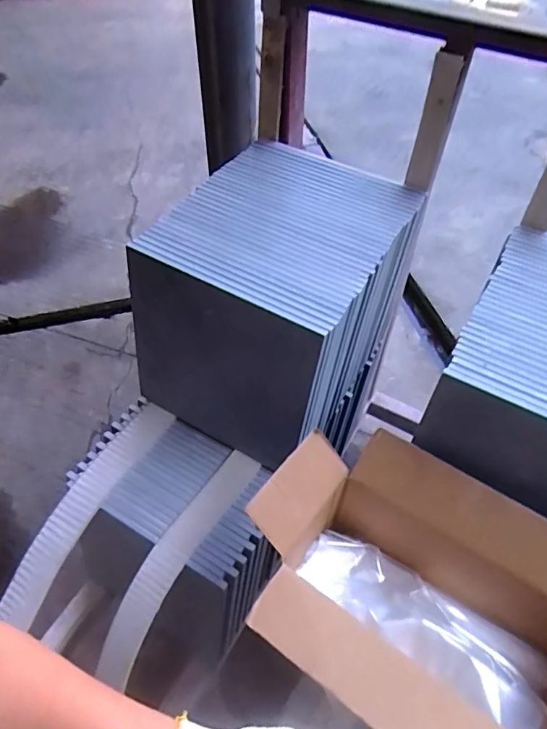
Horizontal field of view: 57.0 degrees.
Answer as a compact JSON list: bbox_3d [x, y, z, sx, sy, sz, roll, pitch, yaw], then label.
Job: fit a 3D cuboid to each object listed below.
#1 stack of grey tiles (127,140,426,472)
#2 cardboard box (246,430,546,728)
[{"bbox_3d":[0.006,-0.096,0.833,0.300,0.328,0.384,25,55,18],"label":"stack of grey tiles"},{"bbox_3d":[0.176,0.285,0.573,0.420,0.174,0.269,30,57,21],"label":"cardboard box"}]

